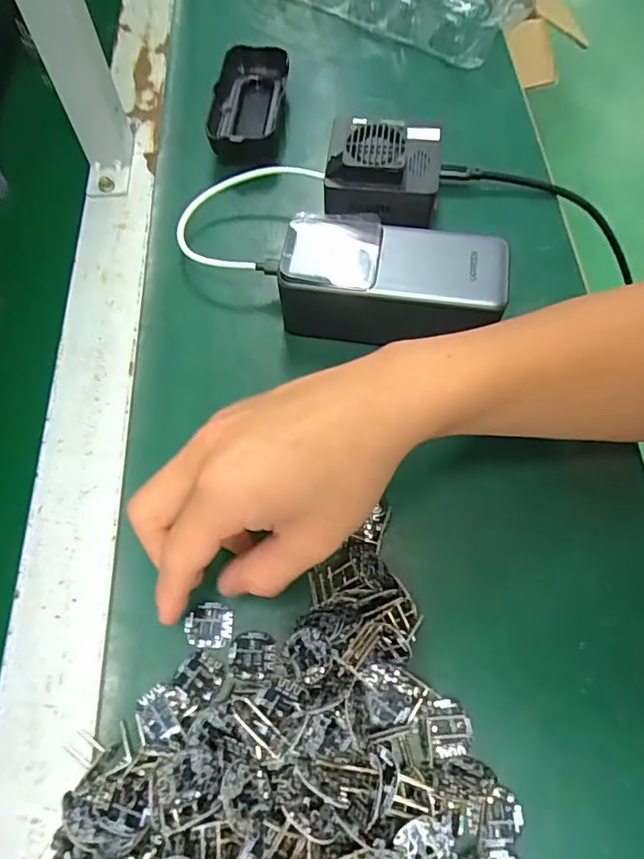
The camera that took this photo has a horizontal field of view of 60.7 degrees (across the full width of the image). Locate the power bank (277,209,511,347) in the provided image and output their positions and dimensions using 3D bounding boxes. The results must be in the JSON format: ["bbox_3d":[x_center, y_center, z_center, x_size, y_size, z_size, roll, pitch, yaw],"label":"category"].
[{"bbox_3d":[0.041,-0.086,0.332,0.127,0.053,0.056,8,65,5],"label":"power bank"}]

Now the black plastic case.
[{"bbox_3d":[-0.056,-0.253,0.432,0.054,0.030,0.114,3,65,3],"label":"black plastic case"}]

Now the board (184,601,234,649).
[{"bbox_3d":[-0.057,0.099,0.280,0.024,0.004,0.021,12,65,7],"label":"board"}]

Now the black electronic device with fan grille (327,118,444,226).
[{"bbox_3d":[0.043,-0.184,0.387,0.078,0.052,0.071,7,65,4],"label":"black electronic device with fan grille"}]

